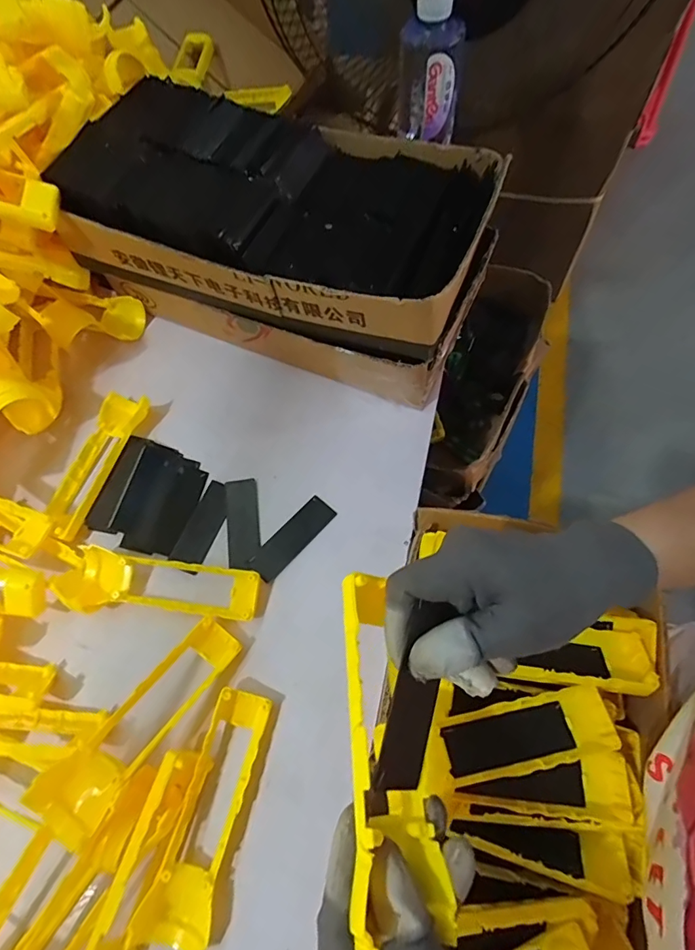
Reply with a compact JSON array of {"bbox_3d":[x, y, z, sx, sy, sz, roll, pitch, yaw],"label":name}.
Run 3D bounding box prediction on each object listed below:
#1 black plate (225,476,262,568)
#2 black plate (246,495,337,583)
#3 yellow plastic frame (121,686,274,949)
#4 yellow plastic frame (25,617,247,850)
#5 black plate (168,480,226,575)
[{"bbox_3d":[-0.101,0.044,0.444,0.030,0.005,0.087,-10,65,-1],"label":"black plate"},{"bbox_3d":[-0.052,0.060,0.439,0.030,0.004,0.091,40,71,14],"label":"black plate"},{"bbox_3d":[-0.102,0.247,0.342,0.048,0.032,0.160,11,66,8],"label":"yellow plastic frame"},{"bbox_3d":[-0.151,0.185,0.351,0.048,0.030,0.164,31,56,17],"label":"yellow plastic frame"},{"bbox_3d":[-0.139,0.049,0.446,0.034,0.004,0.090,13,64,17],"label":"black plate"}]

